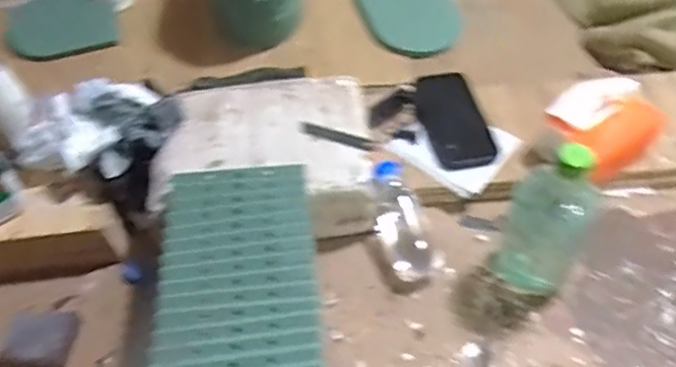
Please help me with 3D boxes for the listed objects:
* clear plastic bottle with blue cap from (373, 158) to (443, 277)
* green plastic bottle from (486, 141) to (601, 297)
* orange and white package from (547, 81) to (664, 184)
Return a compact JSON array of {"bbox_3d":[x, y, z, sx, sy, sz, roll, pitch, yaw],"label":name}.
[{"bbox_3d":[0.074,0.040,0.693,0.052,0.053,0.141,-18,61,-9],"label":"clear plastic bottle with blue cap"},{"bbox_3d":[0.214,0.045,0.602,0.084,0.196,0.066,39,68,21],"label":"green plastic bottle"},{"bbox_3d":[0.314,-0.063,0.719,0.121,0.082,0.106,-36,65,-18],"label":"orange and white package"}]

